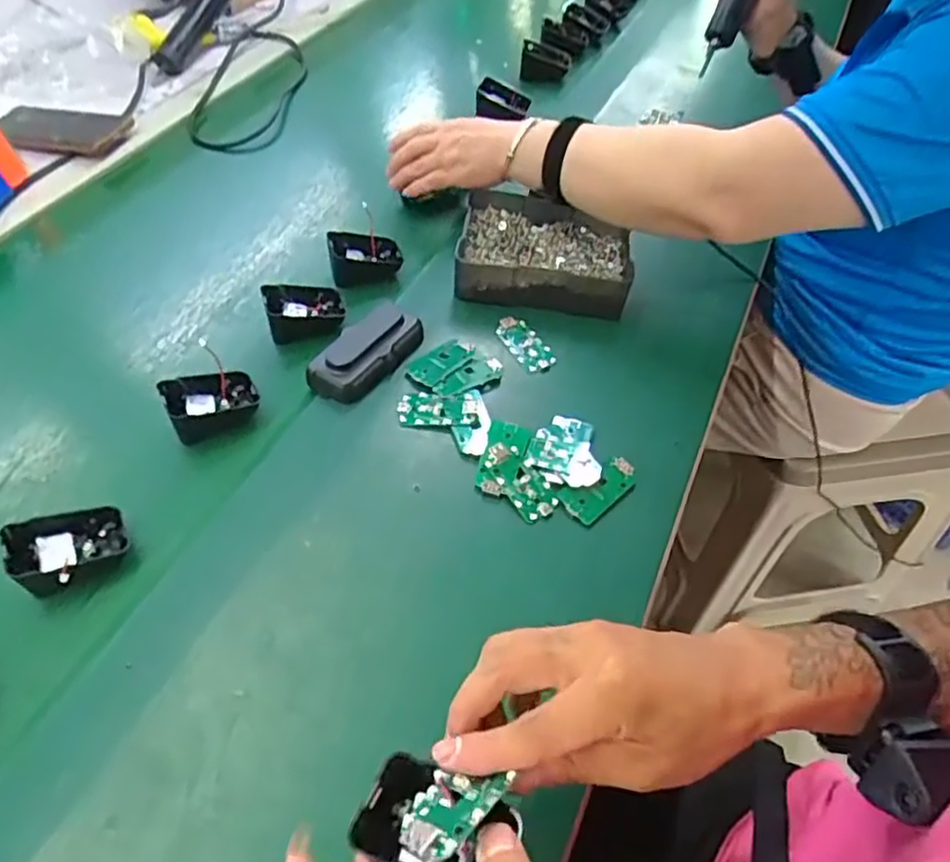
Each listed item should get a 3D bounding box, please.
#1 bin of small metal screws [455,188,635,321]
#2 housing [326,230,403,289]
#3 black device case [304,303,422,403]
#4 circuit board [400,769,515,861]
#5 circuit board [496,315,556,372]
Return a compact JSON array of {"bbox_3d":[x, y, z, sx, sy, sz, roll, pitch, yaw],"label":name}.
[{"bbox_3d":[0.067,-0.170,0.645,0.158,0.045,0.123,7,56,4],"label":"bin of small metal screws"},{"bbox_3d":[-0.105,-0.167,0.651,0.066,0.041,0.049,-8,56,-6],"label":"housing"},{"bbox_3d":[-0.091,-0.068,0.563,0.053,0.023,0.104,31,61,19],"label":"black device case"},{"bbox_3d":[-0.011,0.155,0.276,0.032,0.004,0.043,0,23,40],"label":"circuit board"},{"bbox_3d":[0.044,-0.076,0.597,0.033,0.010,0.066,-31,62,-20],"label":"circuit board"}]

